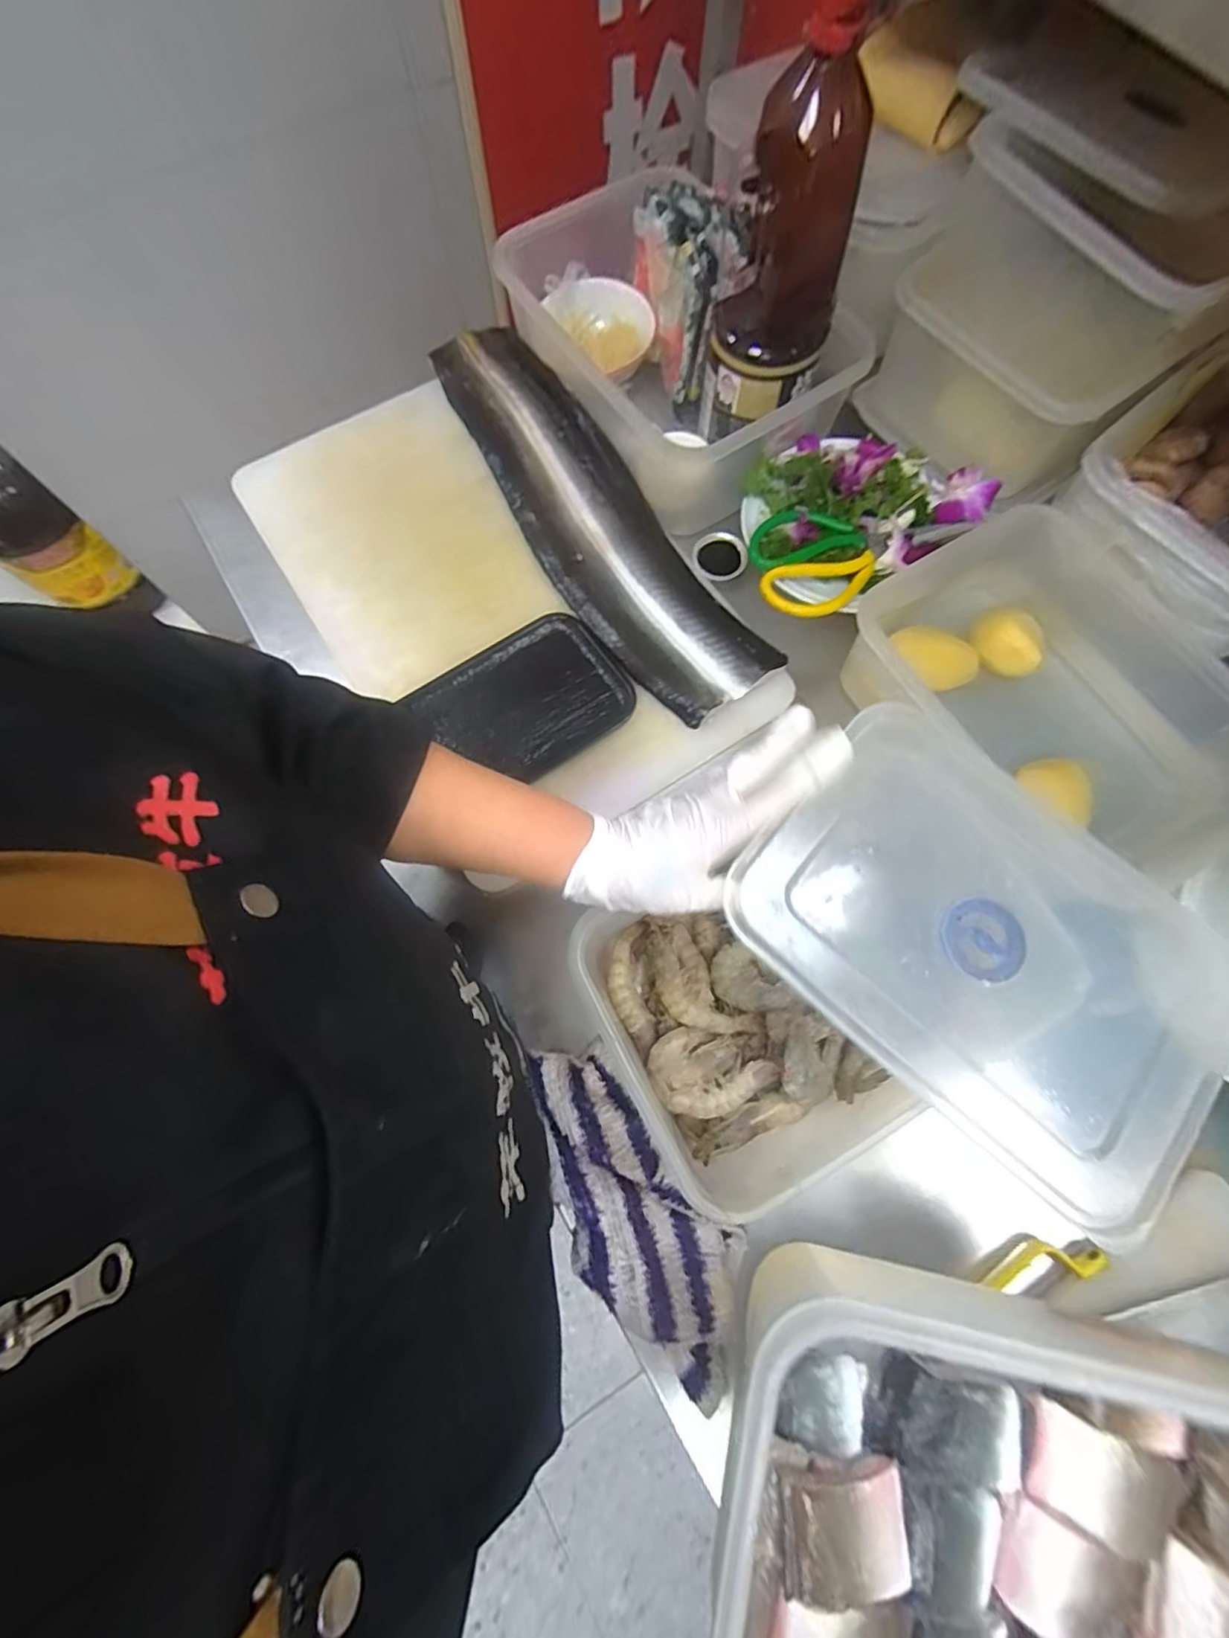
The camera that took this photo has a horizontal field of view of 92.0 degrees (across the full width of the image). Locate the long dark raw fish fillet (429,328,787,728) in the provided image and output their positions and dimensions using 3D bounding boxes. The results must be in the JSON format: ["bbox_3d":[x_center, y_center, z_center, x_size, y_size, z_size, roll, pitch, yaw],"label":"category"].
[{"bbox_3d":[-0.031,-0.310,0.593,0.126,0.023,0.501,-33,76,-9],"label":"long dark raw fish fillet"}]

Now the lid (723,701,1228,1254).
[{"bbox_3d":[0.243,0.083,0.382,0.299,0.019,0.209,39,77,11],"label":"lid"}]

